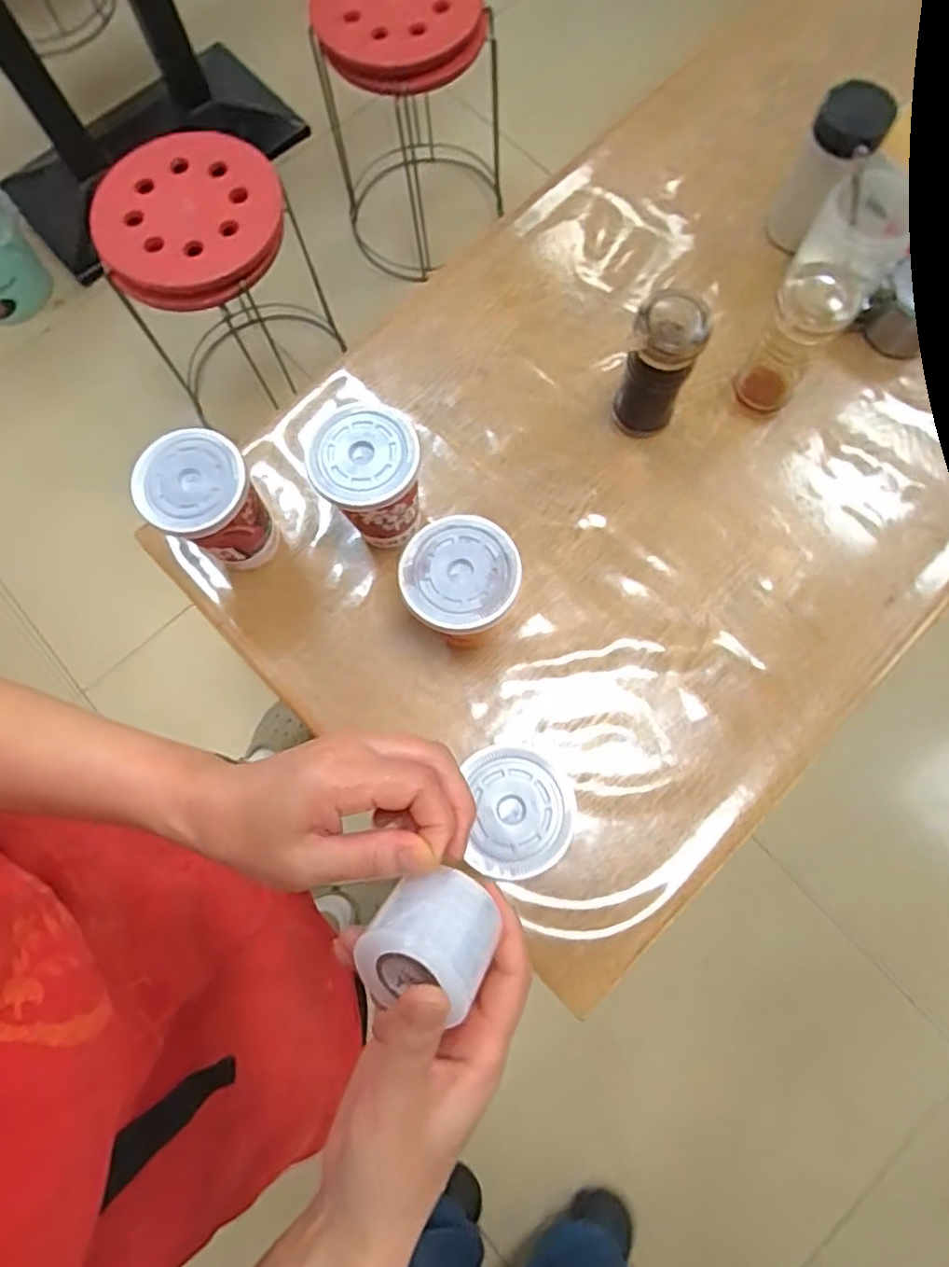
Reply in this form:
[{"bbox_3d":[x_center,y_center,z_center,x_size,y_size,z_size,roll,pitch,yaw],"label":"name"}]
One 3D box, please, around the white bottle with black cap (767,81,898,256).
[{"bbox_3d":[0.328,-0.431,0.637,0.061,0.140,0.064,-24,76,-4],"label":"white bottle with black cap"}]

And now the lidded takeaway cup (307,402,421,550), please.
[{"bbox_3d":[-0.085,-0.124,0.569,0.082,0.131,0.076,0,75,2],"label":"lidded takeaway cup"}]

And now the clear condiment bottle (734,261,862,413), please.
[{"bbox_3d":[0.272,-0.248,0.582,0.056,0.127,0.062,21,77,7],"label":"clear condiment bottle"}]

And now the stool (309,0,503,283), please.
[{"bbox_3d":[-0.134,-1.114,1.450,0.383,0.516,0.333,-7,75,0],"label":"stool"}]

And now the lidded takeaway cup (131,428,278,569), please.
[{"bbox_3d":[-0.216,-0.102,0.566,0.078,0.122,0.088,41,80,11],"label":"lidded takeaway cup"}]

